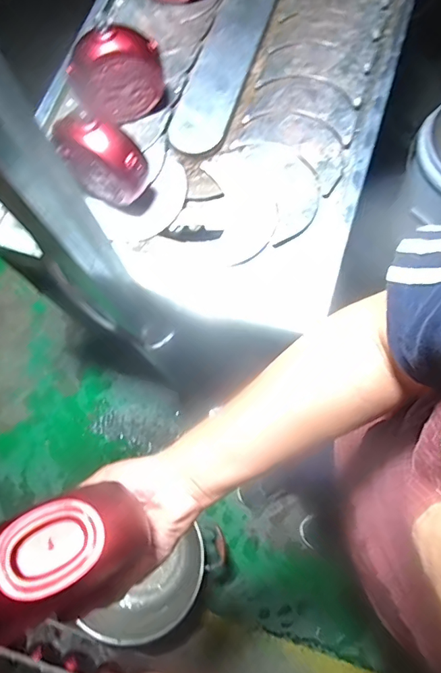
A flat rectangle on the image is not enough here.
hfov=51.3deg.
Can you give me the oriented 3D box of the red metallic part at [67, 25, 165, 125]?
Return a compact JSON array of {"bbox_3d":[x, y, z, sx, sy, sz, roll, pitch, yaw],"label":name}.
[{"bbox_3d":[-0.153,-0.384,0.690,0.131,0.139,0.050,-30,72,-9],"label":"red metallic part"}]

